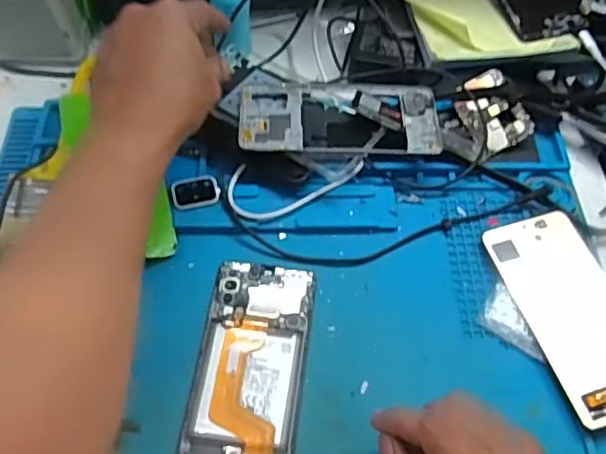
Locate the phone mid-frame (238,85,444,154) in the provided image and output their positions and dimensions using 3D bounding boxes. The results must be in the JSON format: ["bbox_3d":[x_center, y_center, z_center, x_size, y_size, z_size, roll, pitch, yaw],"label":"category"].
[{"bbox_3d":[0.030,-0.088,0.513,0.162,0.012,0.071,0,58,-3],"label":"phone mid-frame"}]

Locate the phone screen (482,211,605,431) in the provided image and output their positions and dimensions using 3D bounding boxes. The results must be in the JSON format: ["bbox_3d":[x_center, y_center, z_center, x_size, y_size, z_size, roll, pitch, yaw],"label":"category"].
[{"bbox_3d":[0.195,0.058,0.442,0.074,0.008,0.156,-15,57,-7],"label":"phone screen"}]

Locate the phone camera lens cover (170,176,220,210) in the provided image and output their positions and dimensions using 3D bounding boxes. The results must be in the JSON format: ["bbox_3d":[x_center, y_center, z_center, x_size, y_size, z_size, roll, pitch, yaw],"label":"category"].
[{"bbox_3d":[-0.086,-0.028,0.497,0.036,0.008,0.027,-12,60,-8],"label":"phone camera lens cover"}]

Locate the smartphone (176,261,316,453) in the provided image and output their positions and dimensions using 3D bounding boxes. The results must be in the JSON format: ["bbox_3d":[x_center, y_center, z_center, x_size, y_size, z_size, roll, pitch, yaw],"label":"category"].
[{"bbox_3d":[-0.035,0.096,0.419,0.071,0.008,0.158,7,59,3],"label":"smartphone"}]

